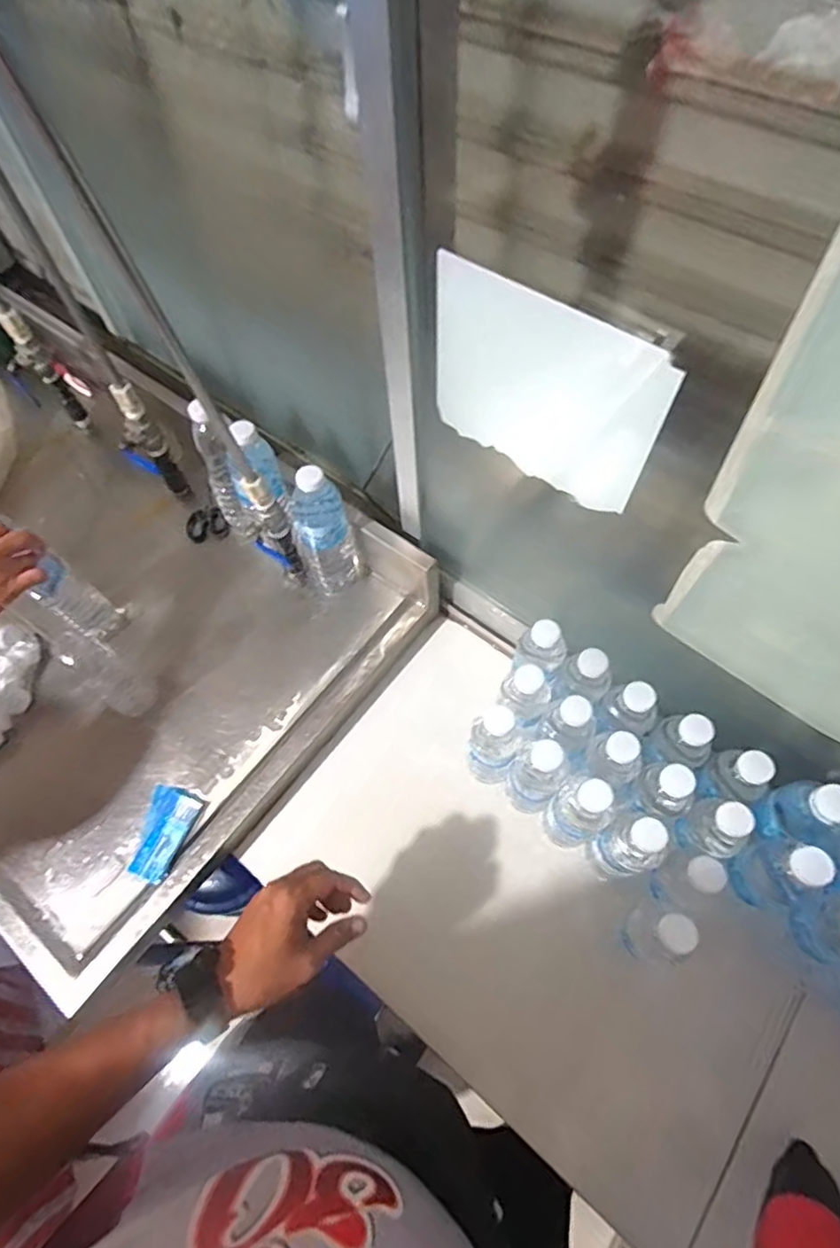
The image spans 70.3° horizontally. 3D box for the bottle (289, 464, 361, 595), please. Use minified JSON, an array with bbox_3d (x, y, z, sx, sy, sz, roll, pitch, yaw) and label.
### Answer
[{"bbox_3d":[-0.130,-0.124,0.786,0.071,0.223,0.062,-19,64,-7],"label":"bottle"}]

